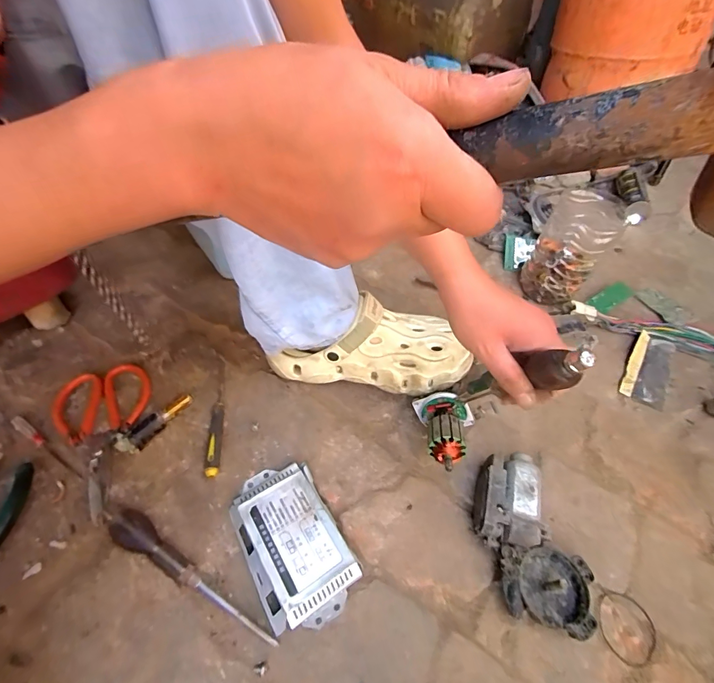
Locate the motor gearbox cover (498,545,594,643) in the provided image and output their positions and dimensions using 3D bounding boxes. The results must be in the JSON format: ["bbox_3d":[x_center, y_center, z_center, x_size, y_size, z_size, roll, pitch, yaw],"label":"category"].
[{"bbox_3d":[0.184,0.240,0.387,0.085,0.034,0.068,16,53,9],"label":"motor gearbox cover"}]

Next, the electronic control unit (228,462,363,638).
[{"bbox_3d":[-0.069,0.203,0.406,0.093,0.019,0.158,-23,54,-21],"label":"electronic control unit"}]

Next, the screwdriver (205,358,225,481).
[{"bbox_3d":[-0.176,0.089,0.496,0.019,0.017,0.166,-3,50,-6],"label":"screwdriver"}]

